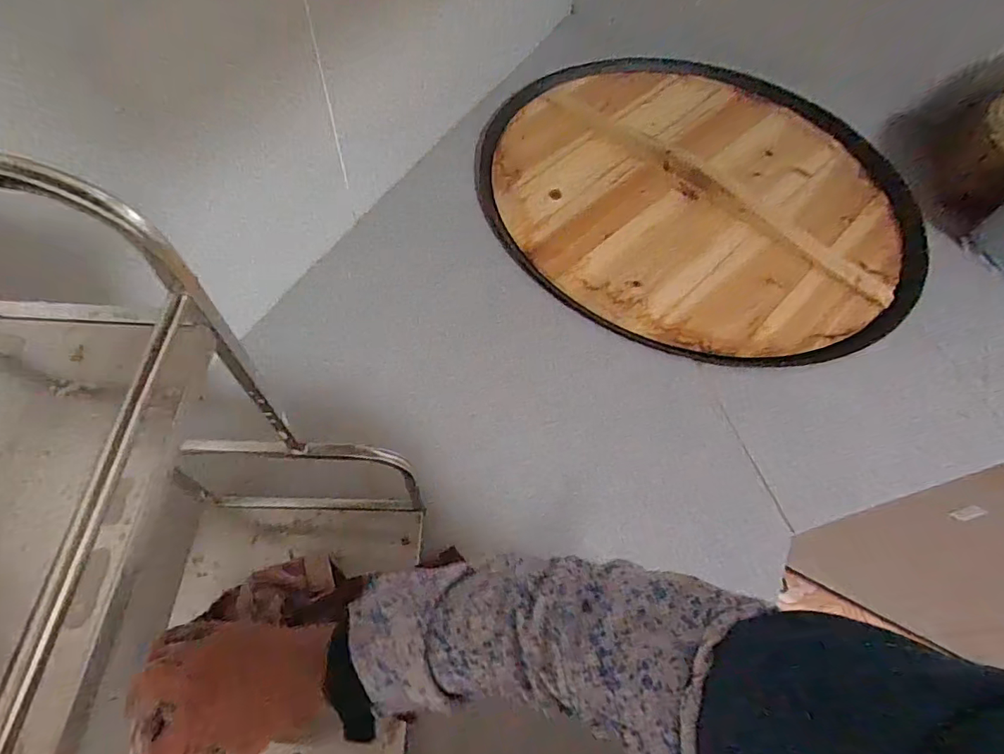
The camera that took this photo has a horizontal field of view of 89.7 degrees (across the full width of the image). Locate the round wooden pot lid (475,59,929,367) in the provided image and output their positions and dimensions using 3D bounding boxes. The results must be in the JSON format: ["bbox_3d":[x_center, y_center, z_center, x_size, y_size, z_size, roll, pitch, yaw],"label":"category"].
[{"bbox_3d":[0.320,-0.331,0.852,0.707,0.048,0.653,1,59,-2],"label":"round wooden pot lid"}]

